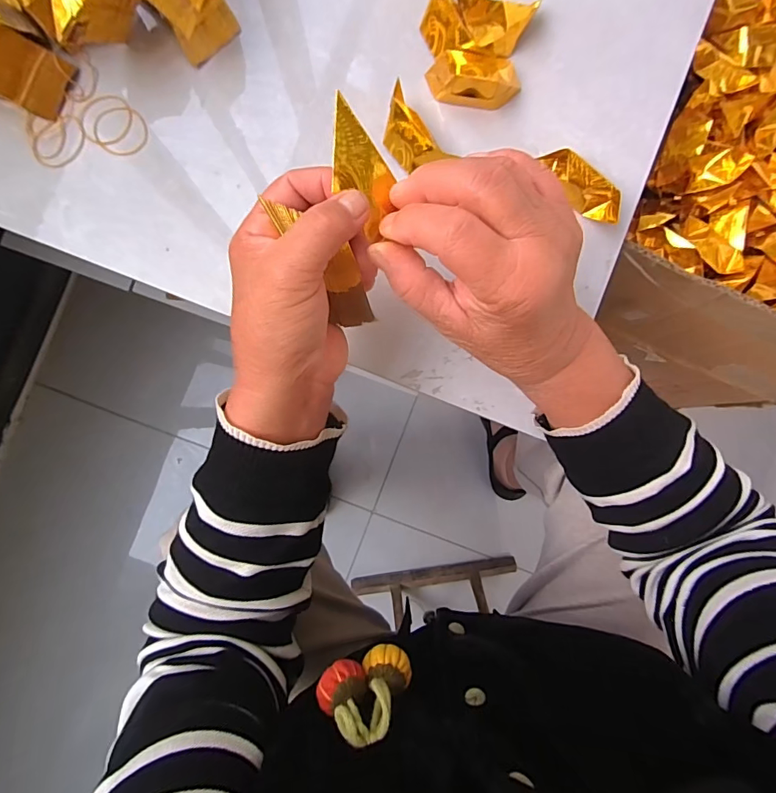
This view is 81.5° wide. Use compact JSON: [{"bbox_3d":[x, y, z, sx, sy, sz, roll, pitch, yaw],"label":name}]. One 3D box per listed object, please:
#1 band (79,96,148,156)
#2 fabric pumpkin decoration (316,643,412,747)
[{"bbox_3d":[-0.204,-0.202,0.335,0.053,0.004,0.038,43,89,0],"label":"band"},{"bbox_3d":[-0.014,0.167,0.254,0.052,0.048,0.022,-10,89,-1],"label":"fabric pumpkin decoration"}]

